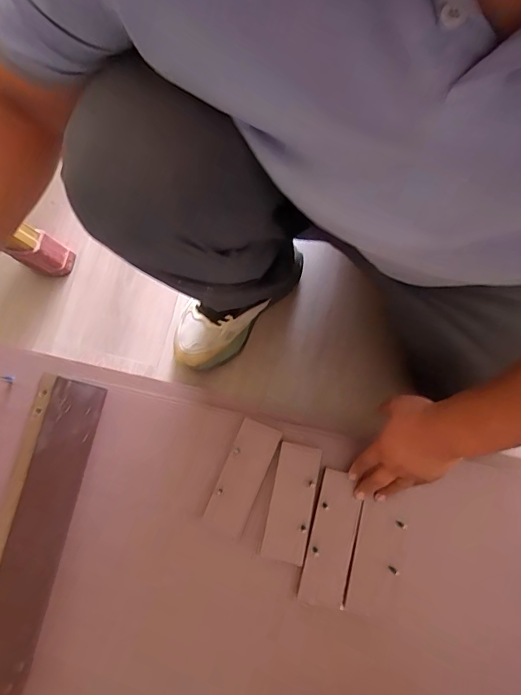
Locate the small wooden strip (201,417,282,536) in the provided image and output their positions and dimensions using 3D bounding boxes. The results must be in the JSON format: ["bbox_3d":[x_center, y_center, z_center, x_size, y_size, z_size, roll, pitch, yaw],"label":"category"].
[{"bbox_3d":[-0.027,0.185,0.611,0.059,0.012,0.154,23,80,5],"label":"small wooden strip"}]

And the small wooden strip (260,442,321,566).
[{"bbox_3d":[0.044,0.221,0.602,0.060,0.011,0.158,12,79,4],"label":"small wooden strip"}]

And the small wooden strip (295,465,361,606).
[{"bbox_3d":[0.102,0.272,0.599,0.062,0.014,0.182,11,82,3],"label":"small wooden strip"}]

